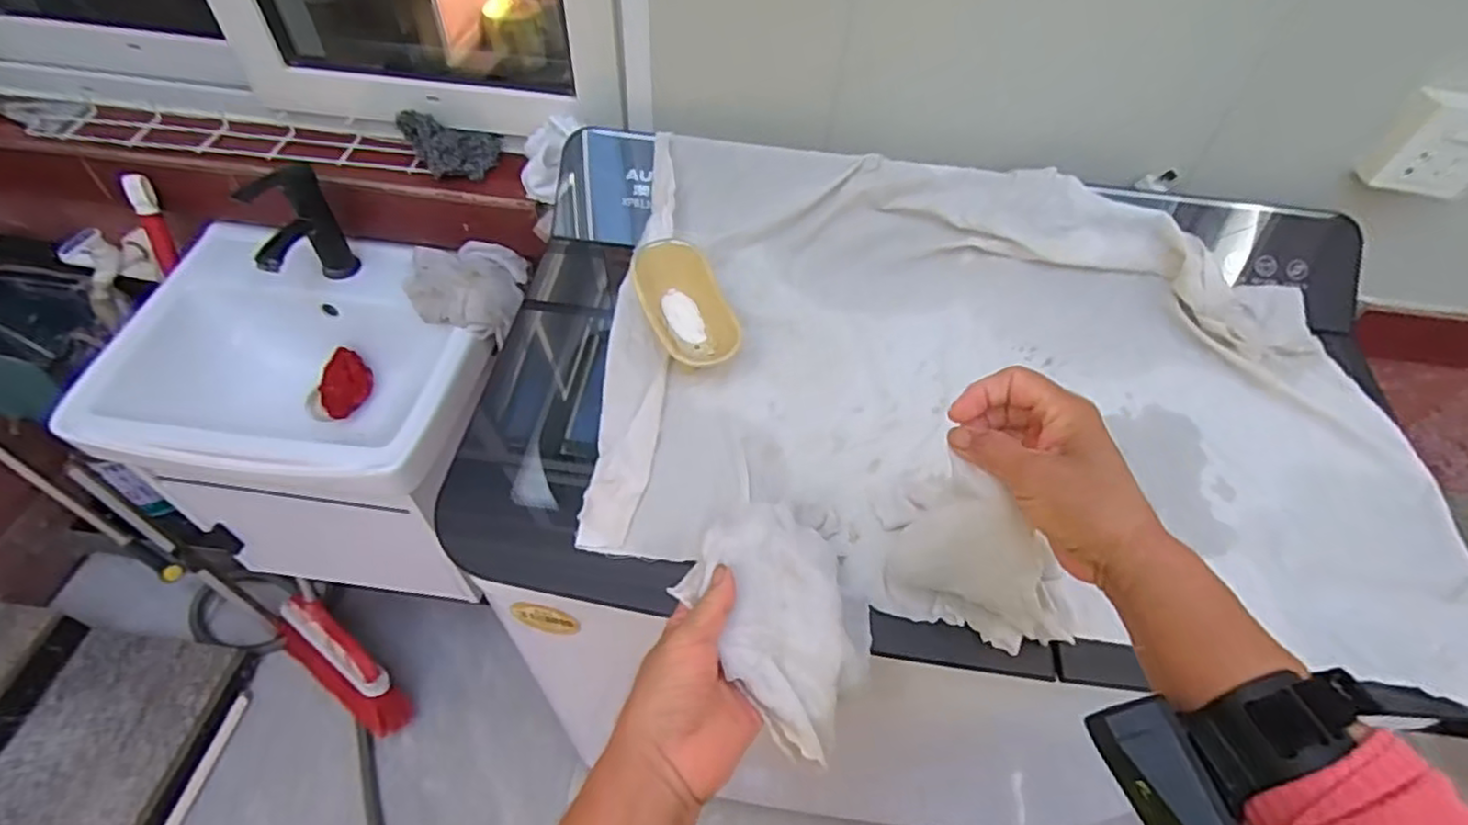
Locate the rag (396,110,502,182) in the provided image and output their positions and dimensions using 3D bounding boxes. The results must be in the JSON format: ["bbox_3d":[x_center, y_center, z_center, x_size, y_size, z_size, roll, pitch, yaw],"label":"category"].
[{"bbox_3d":[-0.367,-0.346,0.869,0.115,0.060,0.067,-6,52,-9],"label":"rag"}]

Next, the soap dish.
[{"bbox_3d":[-0.047,-0.094,0.641,0.077,0.064,0.128,-15,53,-15],"label":"soap dish"}]

